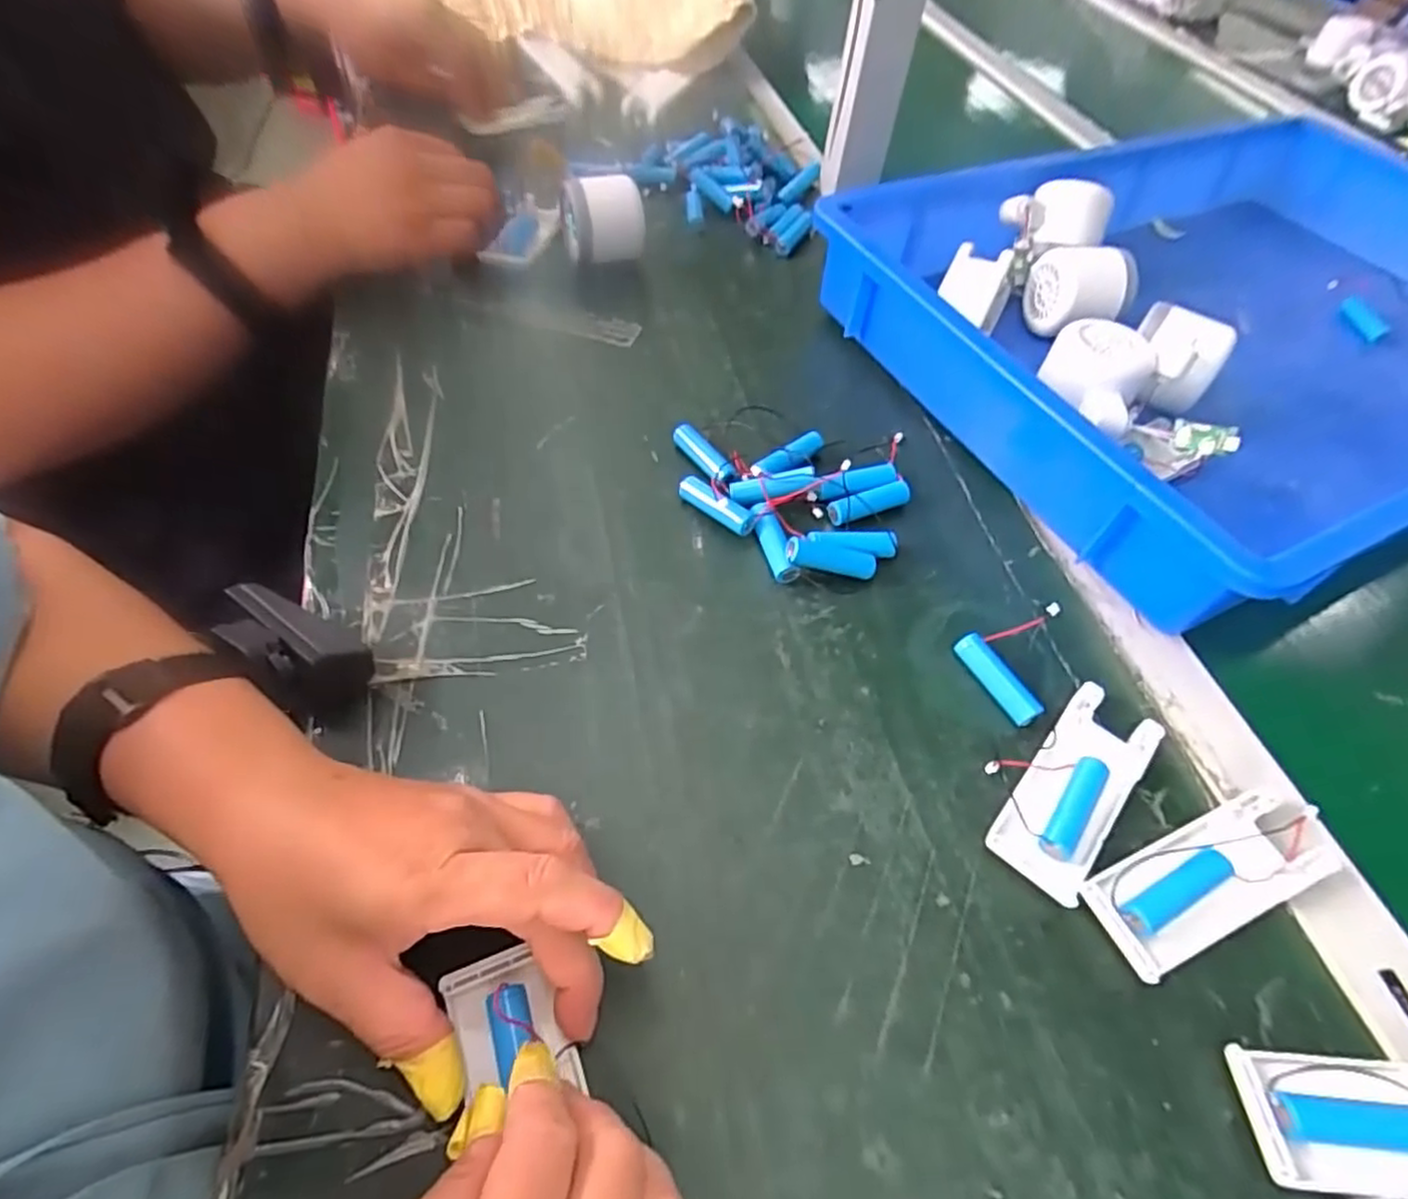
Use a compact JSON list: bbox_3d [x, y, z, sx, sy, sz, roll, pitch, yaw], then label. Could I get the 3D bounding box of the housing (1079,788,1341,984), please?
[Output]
[{"bbox_3d":[0.210,0.115,0.285,0.101,0.020,0.040,-19,58,-17],"label":"housing"}]

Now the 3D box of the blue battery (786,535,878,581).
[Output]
[{"bbox_3d":[0.068,-0.022,0.371,0.053,0.011,0.014,12,53,-15],"label":"blue battery"}]

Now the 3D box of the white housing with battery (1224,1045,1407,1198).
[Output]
[{"bbox_3d":[0.243,0.184,0.239,0.103,0.019,0.038,5,54,0],"label":"white housing with battery"}]

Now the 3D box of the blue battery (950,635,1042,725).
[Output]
[{"bbox_3d":[0.144,0.040,0.340,0.015,0.015,0.049,-23,59,-18],"label":"blue battery"}]

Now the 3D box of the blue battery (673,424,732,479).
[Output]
[{"bbox_3d":[-0.001,-0.089,0.420,0.014,0.014,0.046,-34,63,-25],"label":"blue battery"}]

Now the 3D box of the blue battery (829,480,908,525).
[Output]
[{"bbox_3d":[0.098,-0.056,0.407,0.052,0.014,0.014,-17,57,-15],"label":"blue battery"}]

